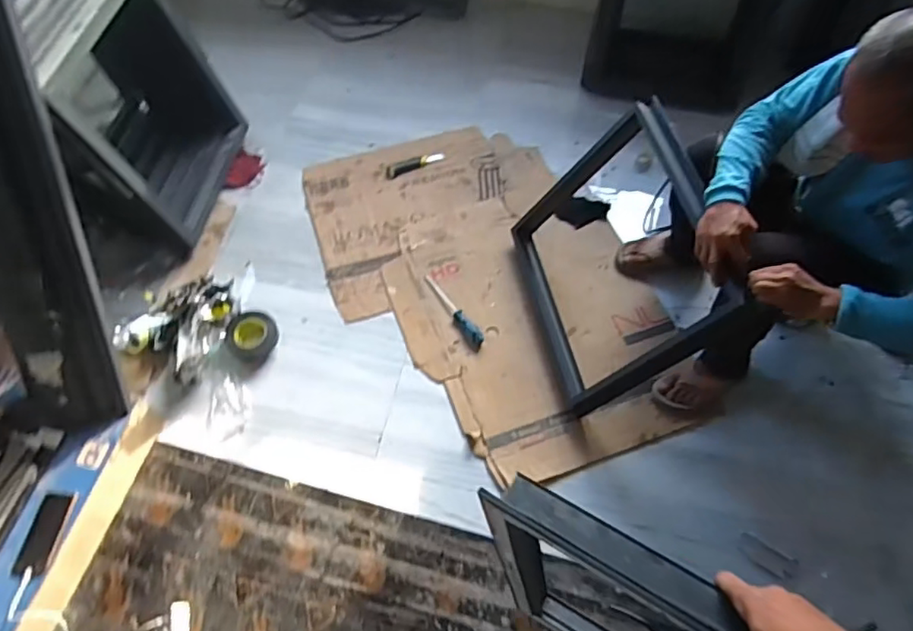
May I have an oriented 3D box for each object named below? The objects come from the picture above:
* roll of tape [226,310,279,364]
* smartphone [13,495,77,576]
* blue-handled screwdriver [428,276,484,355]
[{"bbox_3d":[-0.535,0.055,1.566,0.126,0.050,0.136,-3,61,0],"label":"roll of tape"},{"bbox_3d":[-0.930,0.493,1.351,0.090,0.010,0.170,6,61,5],"label":"smartphone"},{"bbox_3d":[-0.010,-0.016,1.616,0.043,0.027,0.266,-31,64,-15],"label":"blue-handled screwdriver"}]

